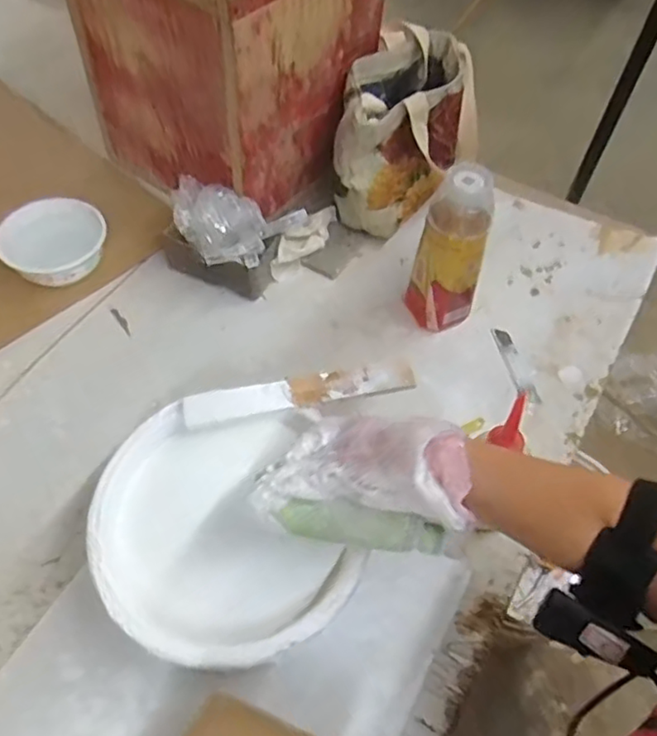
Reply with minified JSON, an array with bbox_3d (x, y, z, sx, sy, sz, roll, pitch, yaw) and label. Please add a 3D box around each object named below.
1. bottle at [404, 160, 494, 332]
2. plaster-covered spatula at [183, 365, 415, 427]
[{"bbox_3d":[0.127,-0.116,0.662,0.065,0.186,0.052,-17,60,-12],"label":"bottle"},{"bbox_3d":[-0.025,0.020,0.560,0.199,0.008,0.031,-9,58,-8],"label":"plaster-covered spatula"}]

